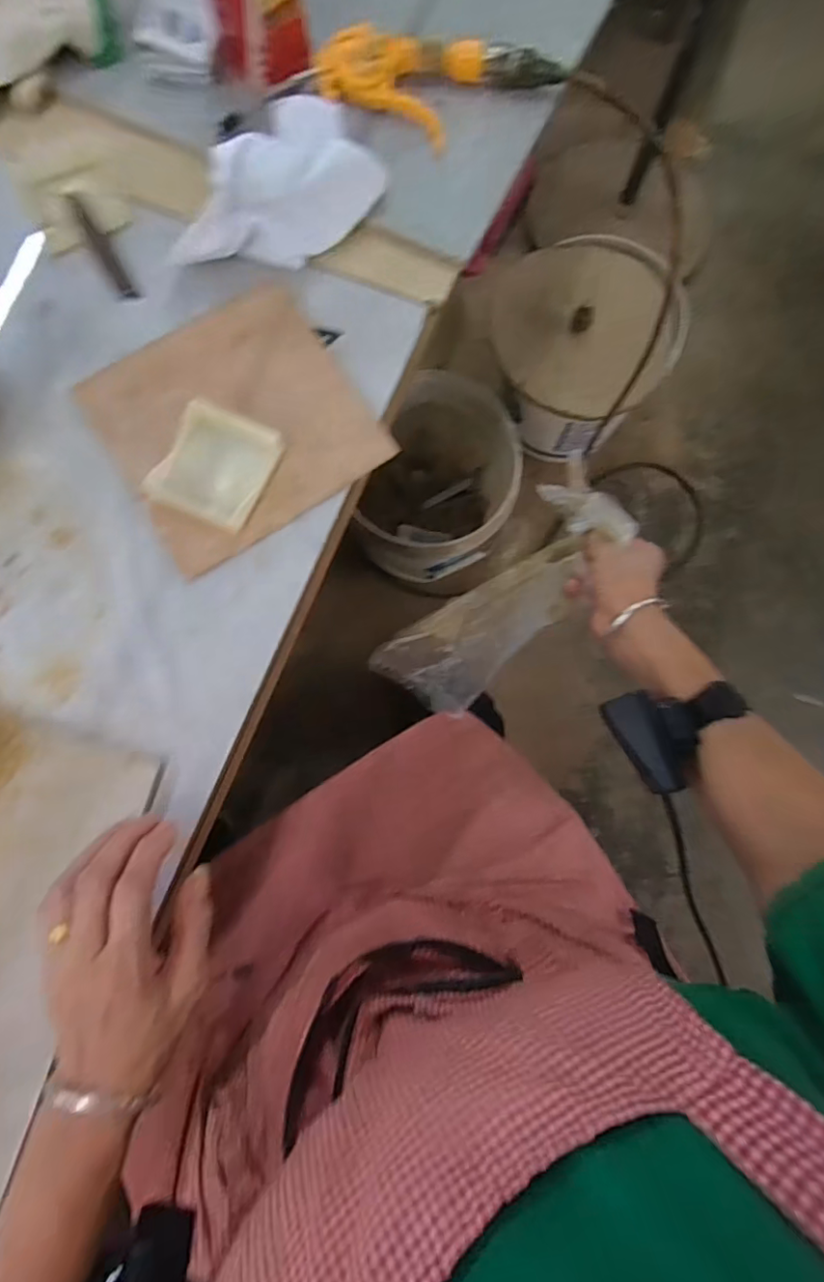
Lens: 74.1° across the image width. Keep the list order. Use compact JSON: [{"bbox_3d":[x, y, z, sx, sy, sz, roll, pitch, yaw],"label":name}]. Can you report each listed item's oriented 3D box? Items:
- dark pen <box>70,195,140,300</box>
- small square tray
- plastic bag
[{"bbox_3d":[-0.247,-0.312,0.433,0.012,0.004,0.096,-31,90,-10],"label":"dark pen"},{"bbox_3d":[-0.142,-0.126,0.398,0.074,0.014,0.081,24,81,5],"label":"small square tray"},{"bbox_3d":[0.088,-0.041,0.520,0.268,0.044,0.097,-44,82,7],"label":"plastic bag"}]

